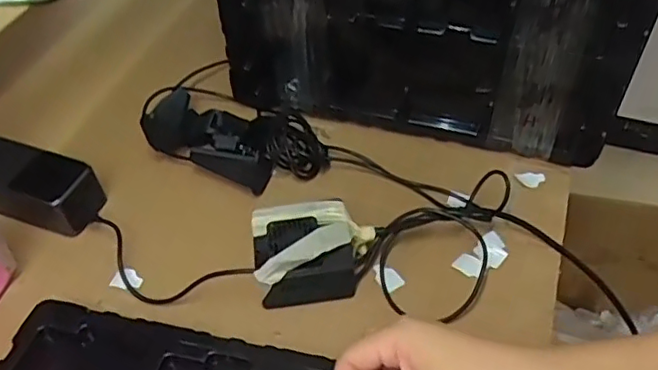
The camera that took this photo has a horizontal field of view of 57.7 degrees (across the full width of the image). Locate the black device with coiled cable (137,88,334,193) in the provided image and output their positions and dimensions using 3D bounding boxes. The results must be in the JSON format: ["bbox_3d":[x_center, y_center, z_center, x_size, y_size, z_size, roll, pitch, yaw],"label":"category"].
[{"bbox_3d":[-0.095,-0.057,0.601,0.192,0.048,0.106,17,50,17],"label":"black device with coiled cable"}]

